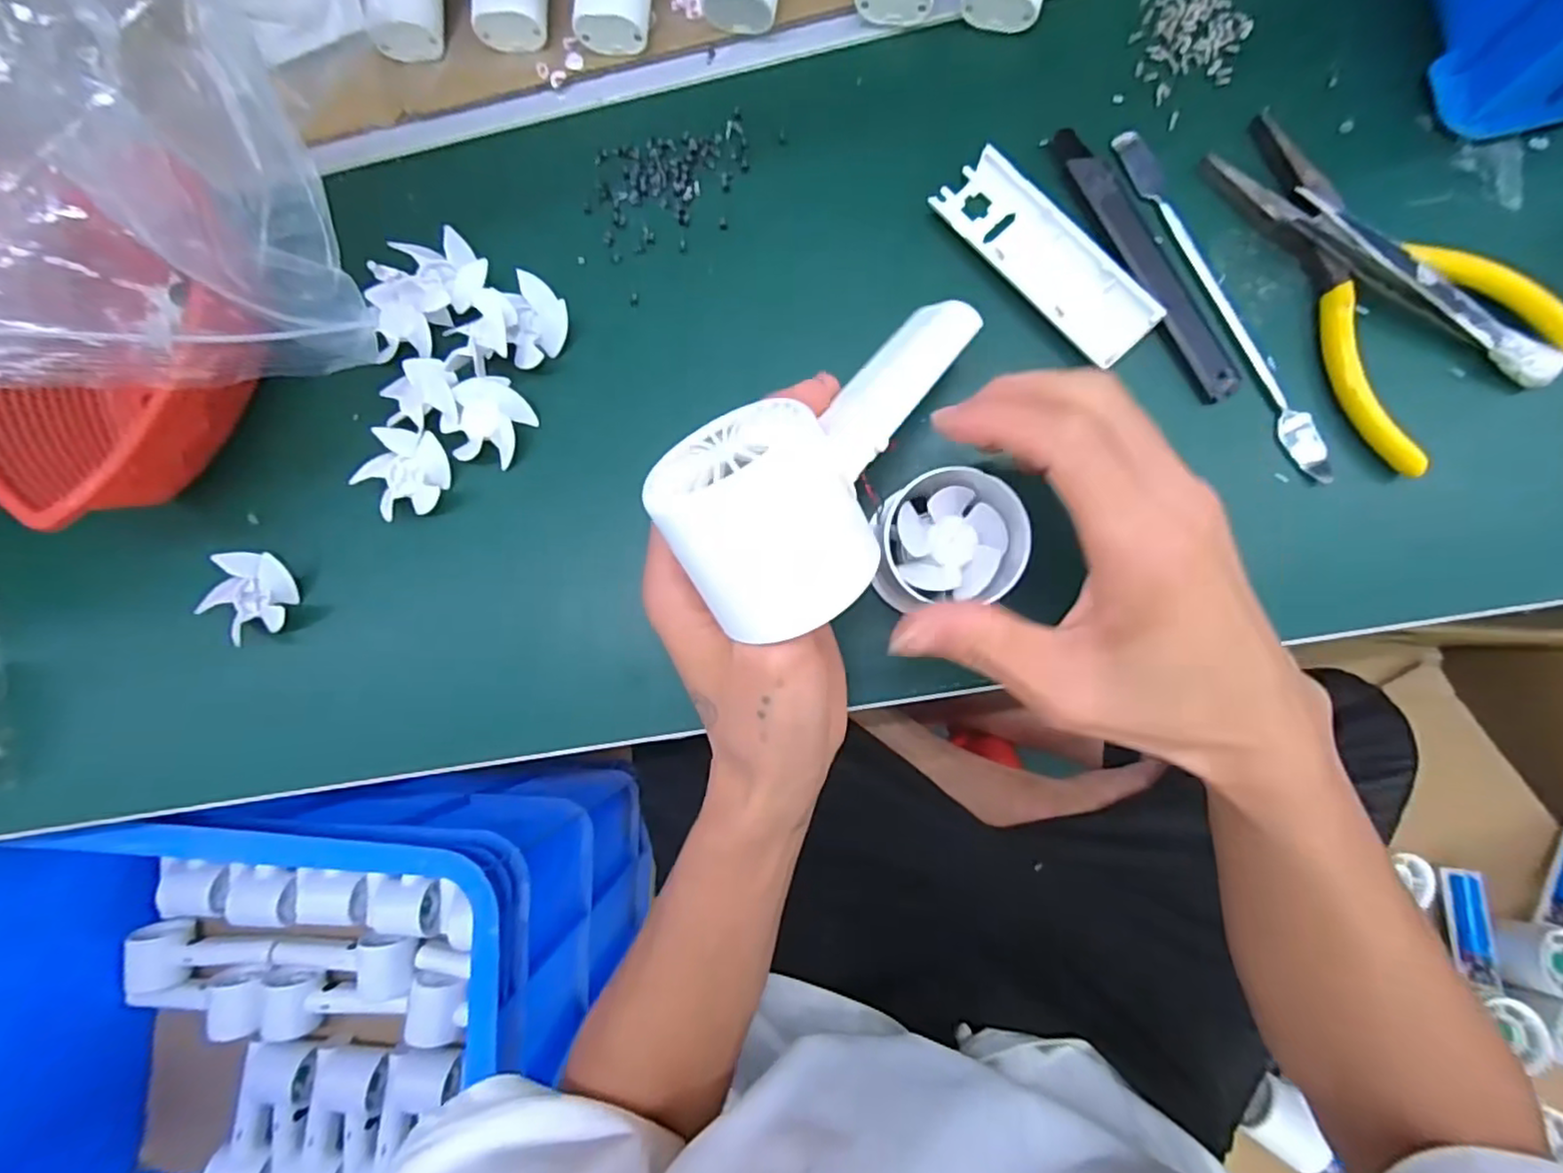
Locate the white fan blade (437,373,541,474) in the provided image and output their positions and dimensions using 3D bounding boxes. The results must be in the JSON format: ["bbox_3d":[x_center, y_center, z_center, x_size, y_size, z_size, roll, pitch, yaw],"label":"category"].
[{"bbox_3d":[-0.135,-0.075,0.308,0.035,0.016,0.040,29,93,-12],"label":"white fan blade"}]

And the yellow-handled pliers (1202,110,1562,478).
[{"bbox_3d":[0.238,-0.128,0.265,0.076,0.017,0.151,-29,82,3],"label":"yellow-handled pliers"}]

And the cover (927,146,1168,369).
[{"bbox_3d":[0.111,-0.138,0.281,0.034,0.012,0.104,-41,82,1],"label":"cover"}]

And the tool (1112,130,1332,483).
[{"bbox_3d":[0.183,-0.119,0.276,0.015,0.004,0.168,-27,83,3],"label":"tool"}]

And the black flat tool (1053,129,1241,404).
[{"bbox_3d":[0.152,-0.136,0.280,0.019,0.007,0.130,-28,83,3],"label":"black flat tool"}]

